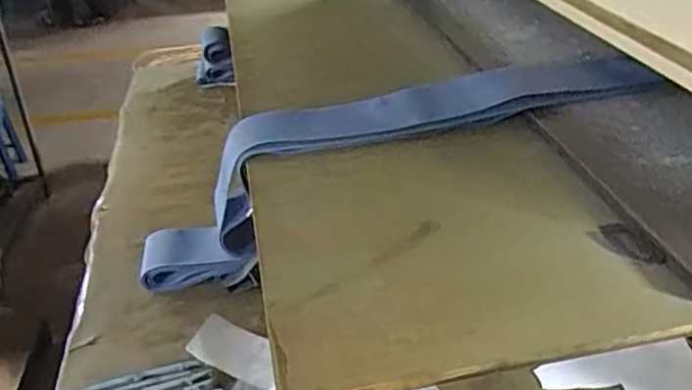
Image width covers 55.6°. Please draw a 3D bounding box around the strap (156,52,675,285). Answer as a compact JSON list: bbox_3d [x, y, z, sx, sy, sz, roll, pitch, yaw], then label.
[{"bbox_3d":[0.038,-0.099,1.116,0.928,0.220,0.143,-23,31,7],"label":"strap"}]

